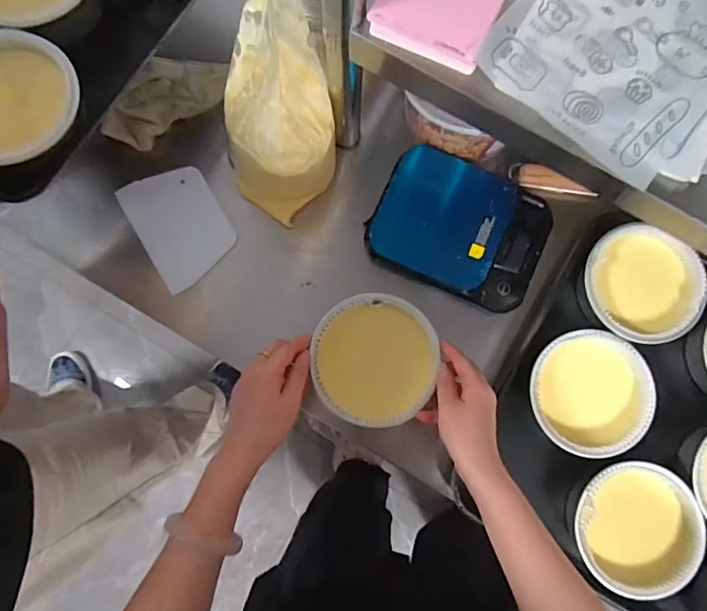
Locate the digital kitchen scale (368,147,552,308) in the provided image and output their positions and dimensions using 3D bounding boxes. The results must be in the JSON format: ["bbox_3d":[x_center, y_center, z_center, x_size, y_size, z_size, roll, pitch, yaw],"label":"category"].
[{"bbox_3d":[0.132,-0.097,0.612,0.205,0.021,0.155,26,82,3],"label":"digital kitchen scale"}]

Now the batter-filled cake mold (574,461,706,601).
[{"bbox_3d":[0.311,0.248,0.570,0.133,0.069,0.134,0,82,-1],"label":"batter-filled cake mold"}]

